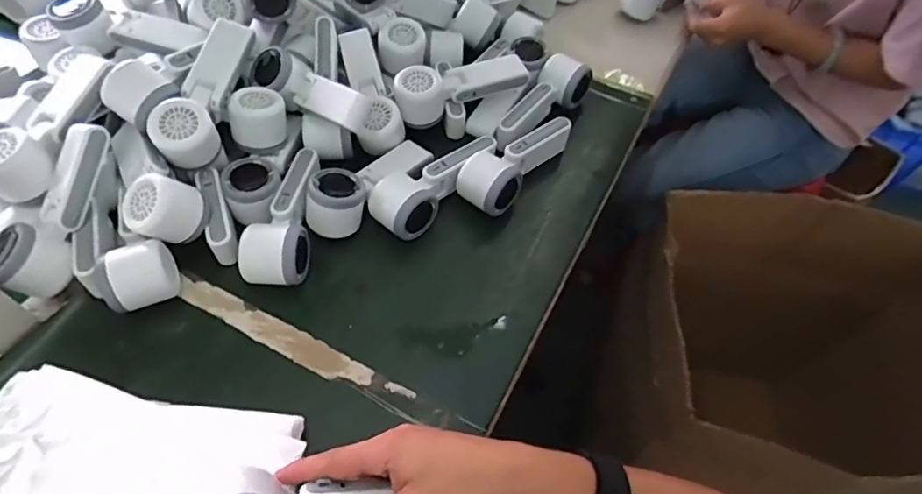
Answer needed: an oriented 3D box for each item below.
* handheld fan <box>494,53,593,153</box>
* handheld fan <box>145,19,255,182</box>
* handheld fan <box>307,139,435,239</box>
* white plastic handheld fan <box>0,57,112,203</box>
[{"bbox_3d":[0.097,-0.185,0.679,0.056,0.046,0.168,39,61,22],"label":"handheld fan"},{"bbox_3d":[-0.265,-0.162,0.563,0.051,0.065,0.169,12,75,5],"label":"handheld fan"},{"bbox_3d":[-0.097,-0.076,0.582,0.058,0.051,0.165,40,62,23],"label":"handheld fan"},{"bbox_3d":[-0.405,-0.121,0.535,0.058,0.046,0.165,18,55,10],"label":"white plastic handheld fan"}]

